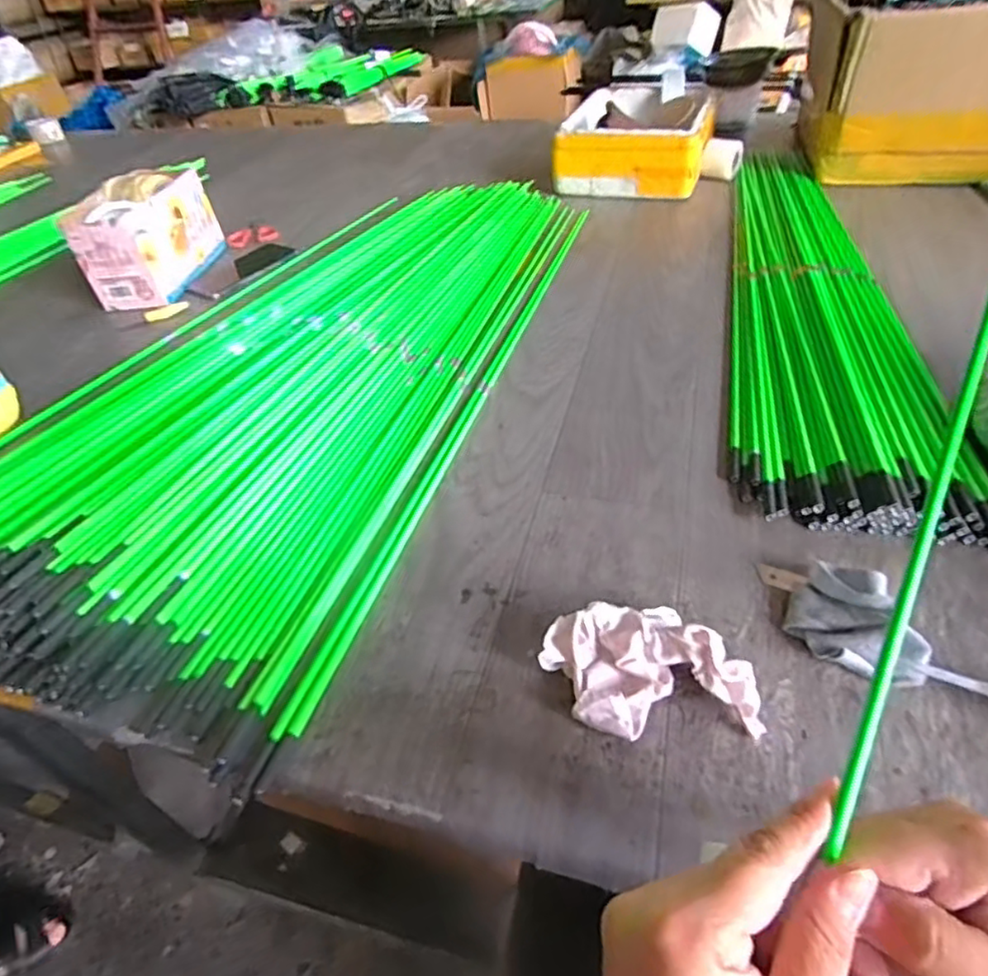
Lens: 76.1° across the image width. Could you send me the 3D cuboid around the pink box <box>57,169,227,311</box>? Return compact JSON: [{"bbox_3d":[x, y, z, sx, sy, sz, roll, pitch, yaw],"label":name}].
[{"bbox_3d":[-0.513,-0.374,0.935,0.116,0.126,0.208,2,44,9],"label":"pink box"}]

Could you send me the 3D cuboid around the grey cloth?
[{"bbox_3d":[0.244,0.085,0.424,0.078,0.029,0.075,16,48,23],"label":"grey cloth"}]

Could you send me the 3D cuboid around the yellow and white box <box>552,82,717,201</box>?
[{"bbox_3d":[0.247,-0.599,1.095,0.244,0.112,0.262,9,45,17],"label":"yellow and white box"}]

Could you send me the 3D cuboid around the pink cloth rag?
[{"bbox_3d":[0.097,0.112,0.402,0.125,0.043,0.089,-9,43,-3],"label":"pink cloth rag"}]

